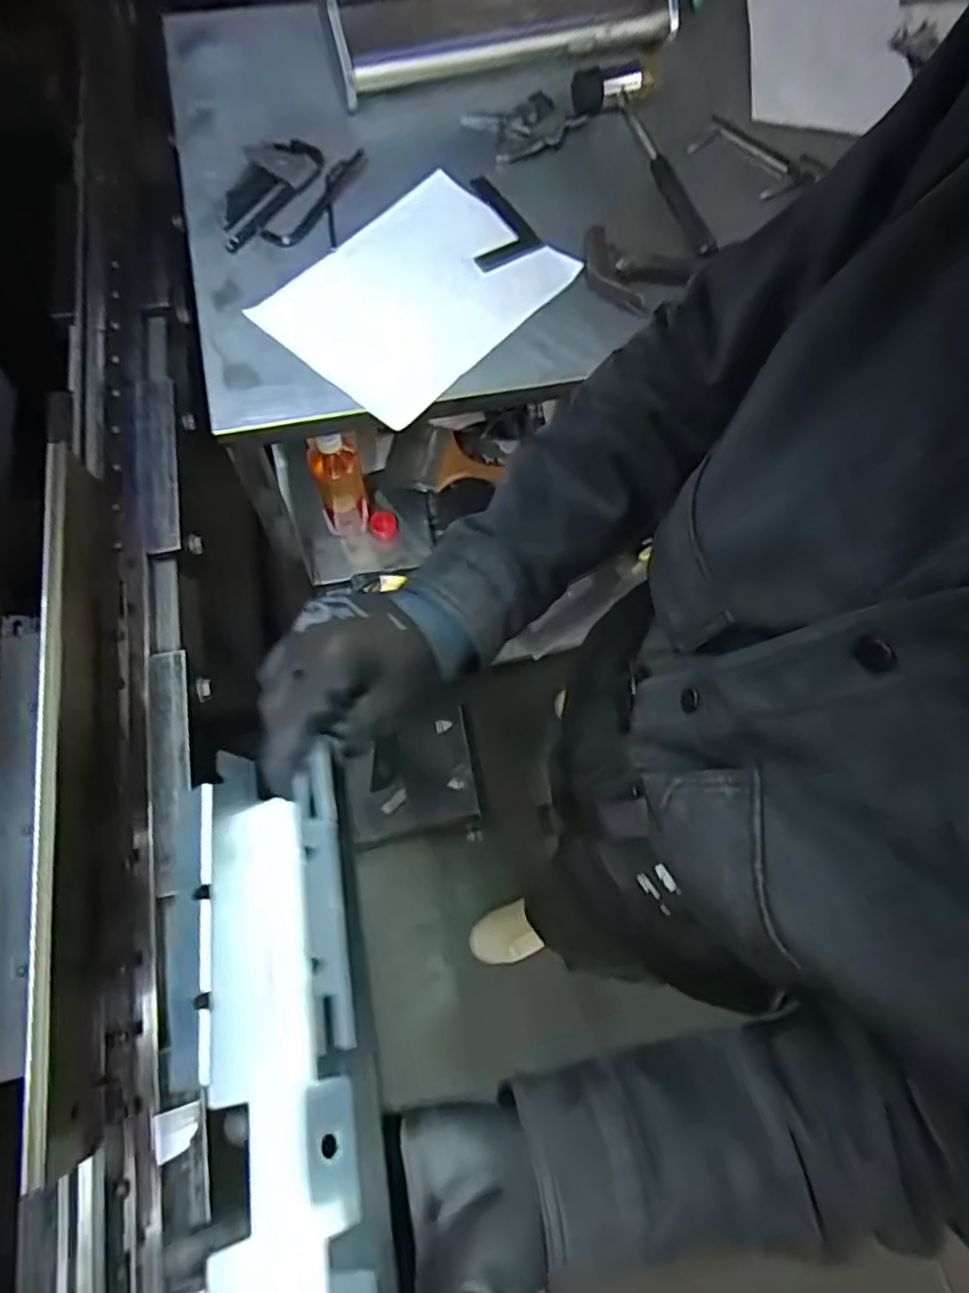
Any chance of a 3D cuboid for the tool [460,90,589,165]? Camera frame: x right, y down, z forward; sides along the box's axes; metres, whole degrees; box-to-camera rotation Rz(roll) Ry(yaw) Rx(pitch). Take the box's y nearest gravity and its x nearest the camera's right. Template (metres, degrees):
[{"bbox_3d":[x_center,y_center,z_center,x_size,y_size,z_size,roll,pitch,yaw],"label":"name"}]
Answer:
[{"bbox_3d":[0.052,-0.613,0.793,0.127,0.017,0.082,-30,73,-13],"label":"tool"}]

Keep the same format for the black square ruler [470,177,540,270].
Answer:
[{"bbox_3d":[0.004,-0.468,0.742,0.082,0.011,0.115,-28,73,-13],"label":"black square ruler"}]

